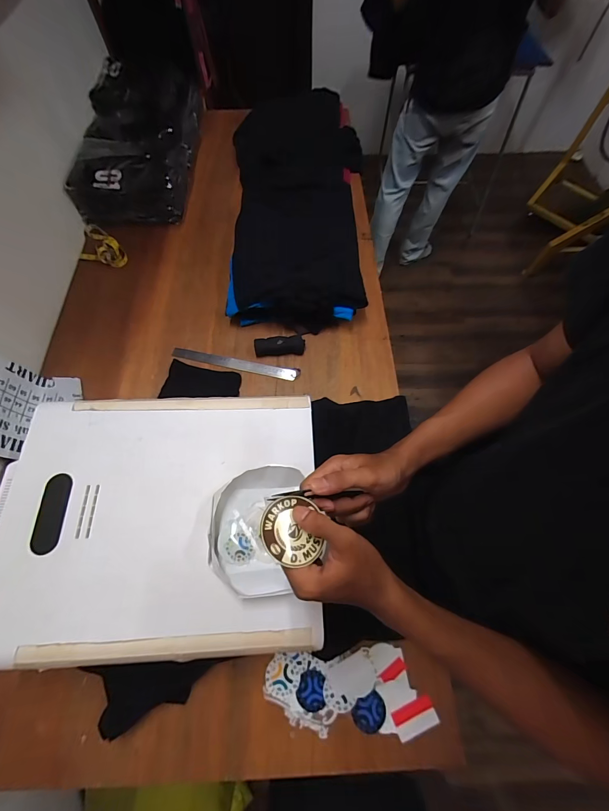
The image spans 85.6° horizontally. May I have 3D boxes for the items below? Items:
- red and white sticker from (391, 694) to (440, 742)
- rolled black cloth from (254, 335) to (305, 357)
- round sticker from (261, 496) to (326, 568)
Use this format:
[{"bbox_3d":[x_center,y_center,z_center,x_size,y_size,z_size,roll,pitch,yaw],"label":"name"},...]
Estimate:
[{"bbox_3d":[0.186,0.524,0.552,0.072,0.005,0.039,-19,55,-9],"label":"red and white sticker"},{"bbox_3d":[-0.064,-0.156,0.845,0.129,0.033,0.049,-4,66,-2],"label":"rolled black cloth"},{"bbox_3d":[-0.013,0.122,0.327,0.059,0.006,0.063,9,59,-16],"label":"round sticker"}]

